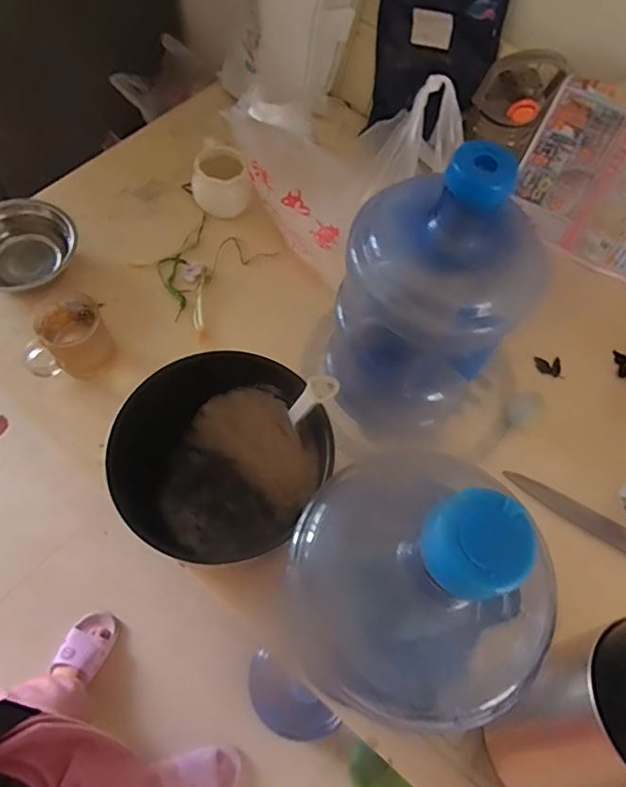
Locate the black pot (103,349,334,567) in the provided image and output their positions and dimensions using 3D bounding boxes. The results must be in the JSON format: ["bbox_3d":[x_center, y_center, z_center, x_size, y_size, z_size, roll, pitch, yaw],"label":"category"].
[{"bbox_3d":[-0.112,0.069,0.641,0.214,0.142,0.198,1,66,-2],"label":"black pot"}]

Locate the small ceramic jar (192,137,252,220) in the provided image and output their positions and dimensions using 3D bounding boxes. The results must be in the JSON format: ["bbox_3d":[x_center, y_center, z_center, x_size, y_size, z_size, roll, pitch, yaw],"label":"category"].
[{"bbox_3d":[-0.151,-0.348,0.877,0.092,0.074,0.105,-12,67,-8],"label":"small ceramic jar"}]

